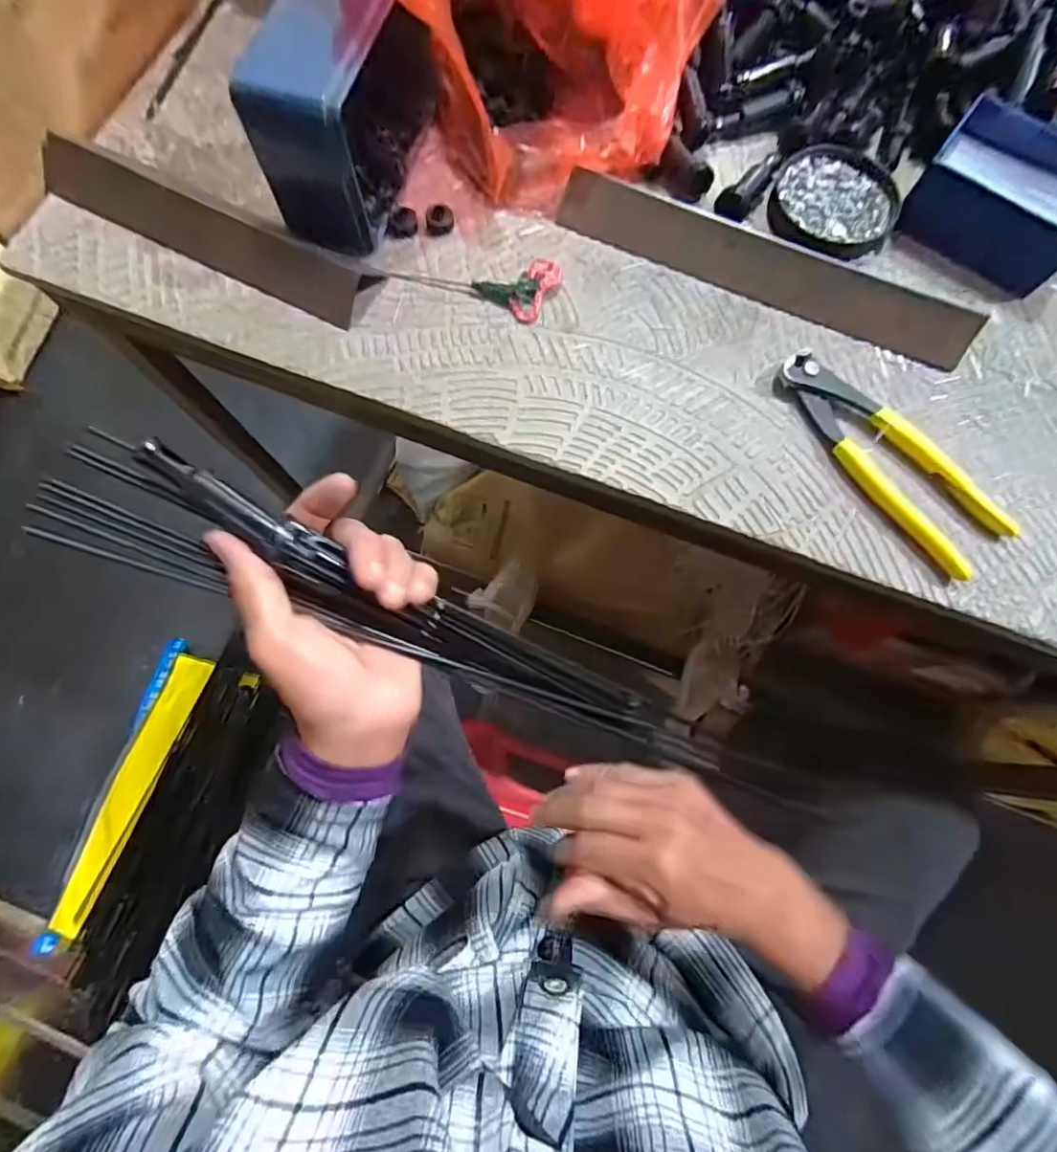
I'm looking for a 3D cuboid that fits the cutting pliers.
[{"bbox_3d":[0.219,-0.076,0.343,0.048,0.014,0.161,-36,79,-9],"label":"cutting pliers"}]

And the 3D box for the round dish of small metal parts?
[{"bbox_3d":[0.217,-0.266,0.399,0.088,0.013,0.077,35,78,8],"label":"round dish of small metal parts"}]

